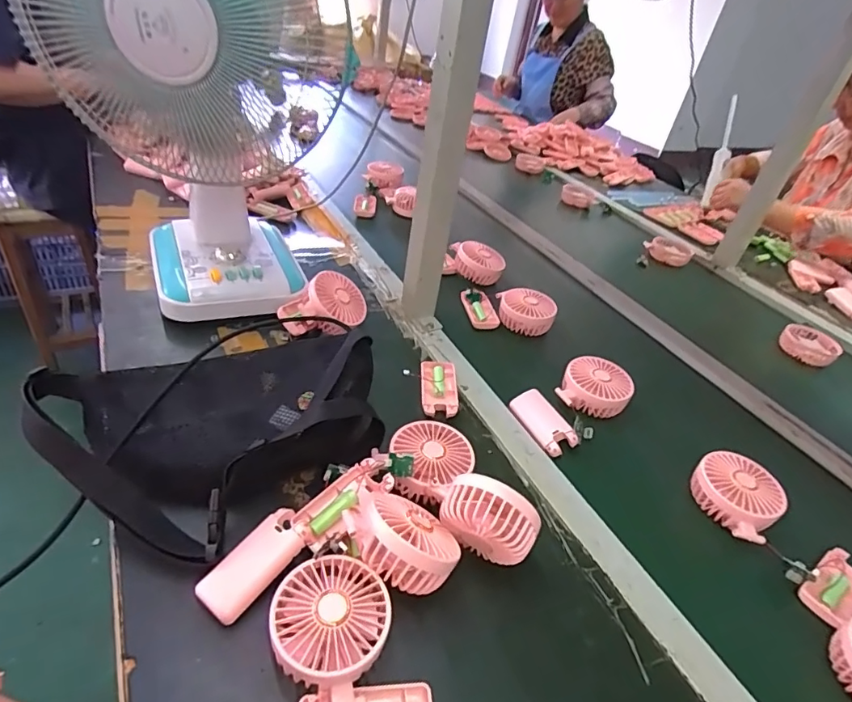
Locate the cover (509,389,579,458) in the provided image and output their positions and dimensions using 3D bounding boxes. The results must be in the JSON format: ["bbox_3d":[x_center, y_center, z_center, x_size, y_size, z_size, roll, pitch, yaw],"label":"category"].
[{"bbox_3d":[0.147,0.089,0.622,0.044,0.014,0.093,-38,45,-2],"label":"cover"}]

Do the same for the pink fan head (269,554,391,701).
[{"bbox_3d":[-0.073,0.211,0.382,0.085,0.045,0.088,7,38,-5],"label":"pink fan head"}]

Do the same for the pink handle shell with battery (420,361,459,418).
[{"bbox_3d":[0.016,0.049,0.645,0.048,0.025,0.092,5,38,-7],"label":"pink handle shell with battery"}]

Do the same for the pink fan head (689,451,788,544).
[{"bbox_3d":[0.346,0.158,0.551,0.085,0.040,0.086,-26,51,-38],"label":"pink fan head"}]

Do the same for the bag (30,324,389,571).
[{"bbox_3d":[-0.197,0.077,0.474,0.312,0.097,0.210,-7,41,-22],"label":"bag"}]

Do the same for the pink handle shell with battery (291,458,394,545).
[{"bbox_3d":[-0.080,0.141,0.462,0.095,0.026,0.040,-26,50,-35],"label":"pink handle shell with battery"}]

